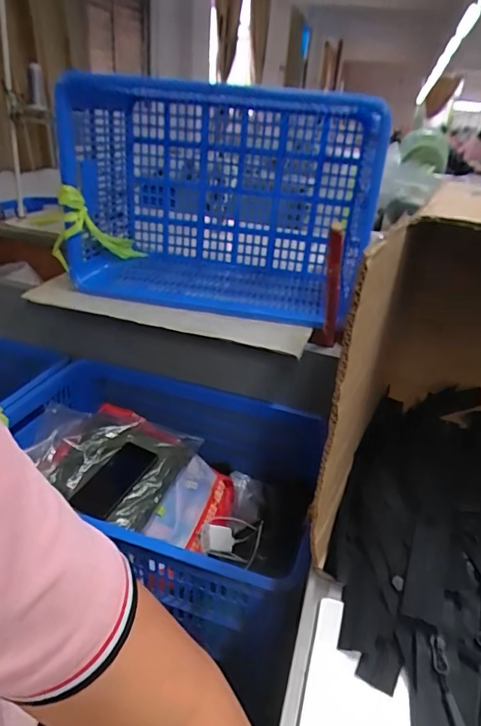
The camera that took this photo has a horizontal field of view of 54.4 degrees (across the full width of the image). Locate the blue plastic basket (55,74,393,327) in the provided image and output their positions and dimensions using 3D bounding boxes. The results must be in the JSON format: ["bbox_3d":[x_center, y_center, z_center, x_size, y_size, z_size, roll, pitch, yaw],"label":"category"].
[{"bbox_3d":[-0.038,-0.370,1.061,0.633,0.439,0.387,13,29,14],"label":"blue plastic basket"}]

